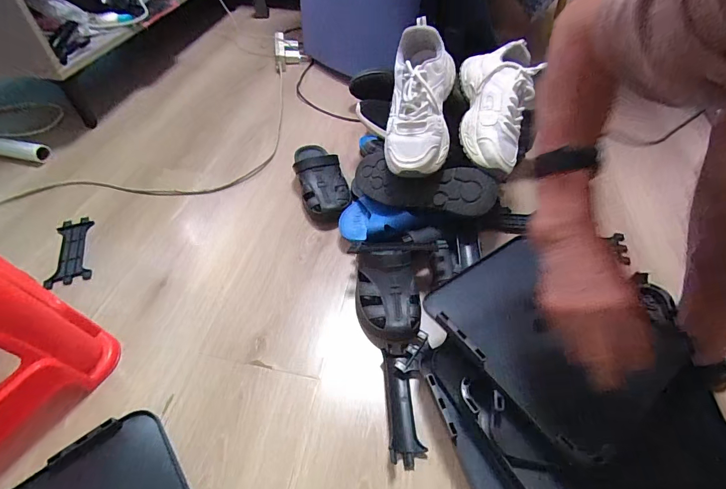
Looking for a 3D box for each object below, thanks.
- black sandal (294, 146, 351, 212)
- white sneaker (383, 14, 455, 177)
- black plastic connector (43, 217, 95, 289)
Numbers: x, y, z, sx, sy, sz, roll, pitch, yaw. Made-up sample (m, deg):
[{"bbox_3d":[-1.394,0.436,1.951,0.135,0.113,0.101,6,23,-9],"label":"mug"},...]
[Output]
[{"bbox_3d":[-0.092,-0.149,0.801,0.097,0.067,0.223,-14,50,-12],"label":"black sandal"},{"bbox_3d":[0.105,-0.247,0.652,0.111,0.100,0.265,6,84,2],"label":"white sneaker"},{"bbox_3d":[-0.542,0.011,0.701,0.068,0.010,0.156,-13,50,-12],"label":"black plastic connector"}]

